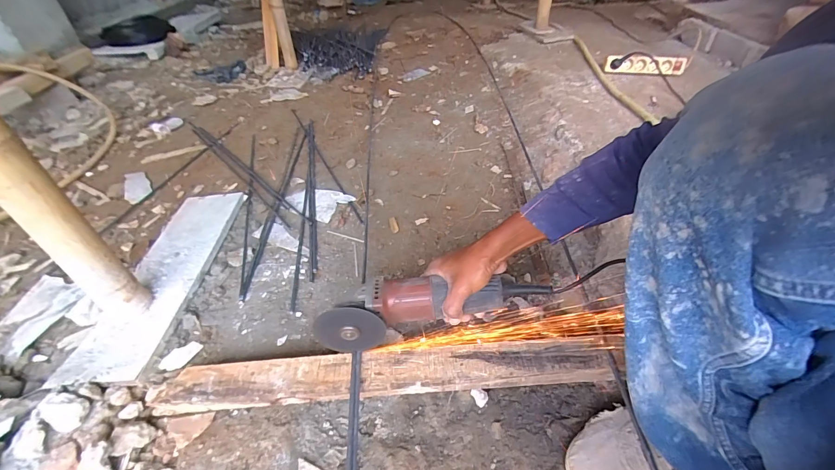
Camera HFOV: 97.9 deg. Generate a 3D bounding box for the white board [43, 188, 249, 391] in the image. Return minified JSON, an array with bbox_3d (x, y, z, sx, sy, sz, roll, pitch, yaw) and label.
[{"bbox_3d":[-0.536,0.069,0.790,0.153,0.024,0.538,-1,40,-1],"label":"white board"}]

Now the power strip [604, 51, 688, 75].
[{"bbox_3d":[0.834,-0.625,1.328,0.277,0.061,0.048,4,42,7],"label":"power strip"}]

